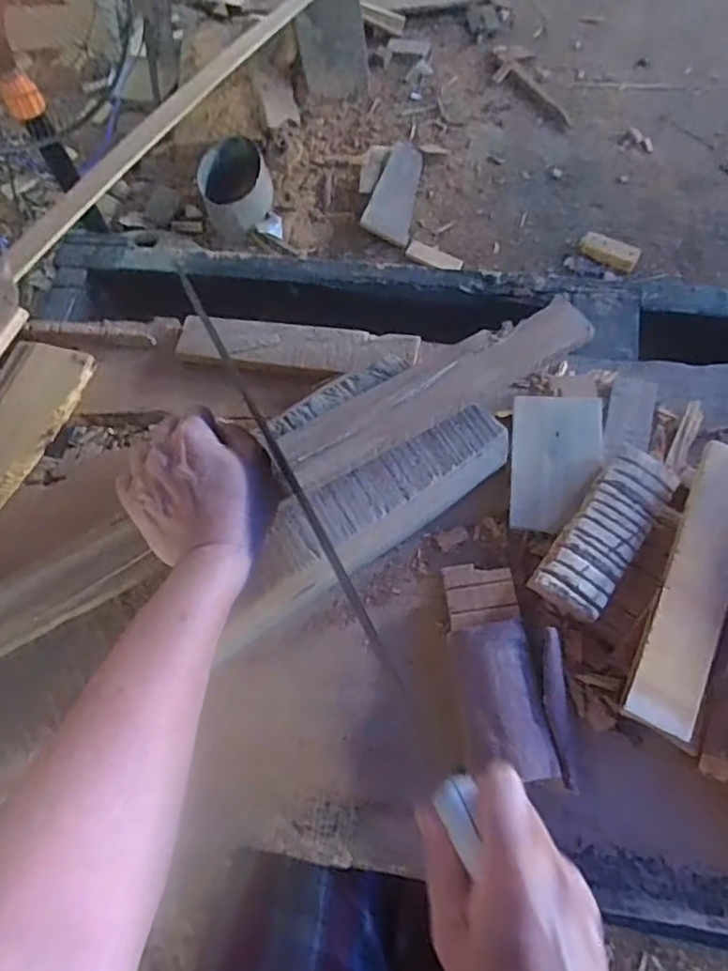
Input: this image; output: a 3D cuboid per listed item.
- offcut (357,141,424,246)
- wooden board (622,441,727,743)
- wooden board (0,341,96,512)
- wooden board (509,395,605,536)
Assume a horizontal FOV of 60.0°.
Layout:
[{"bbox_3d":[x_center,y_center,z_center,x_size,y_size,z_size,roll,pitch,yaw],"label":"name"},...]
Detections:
[{"bbox_3d":[0.086,-0.703,1.509,0.111,0.016,0.275,23,71,-10],"label":"offcut"},{"bbox_3d":[0.223,0.062,0.417,0.042,0.014,0.201,23,68,13],"label":"wooden board"},{"bbox_3d":[-0.309,-0.044,0.561,0.077,0.023,0.186,8,67,9],"label":"wooden board"},{"bbox_3d":[0.152,-0.018,0.492,0.070,0.005,0.113,6,69,5],"label":"wooden board"}]

